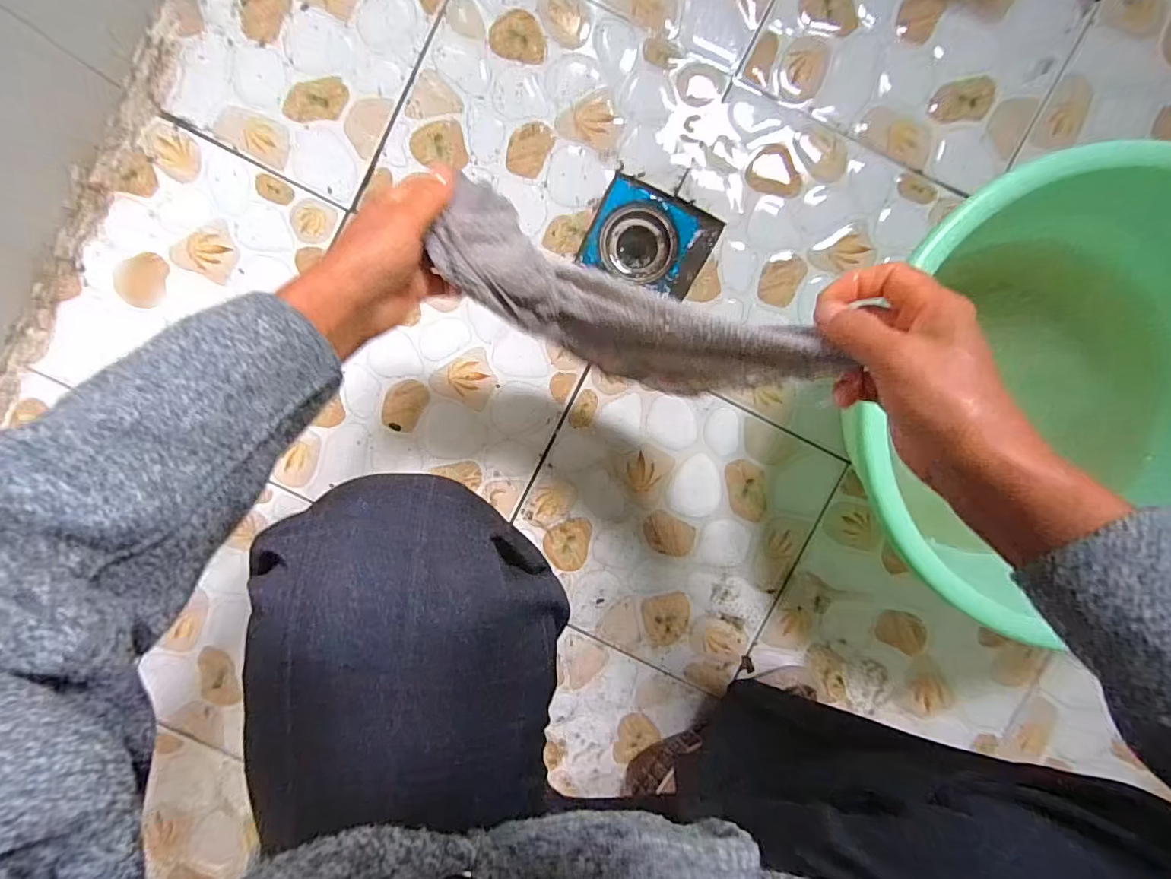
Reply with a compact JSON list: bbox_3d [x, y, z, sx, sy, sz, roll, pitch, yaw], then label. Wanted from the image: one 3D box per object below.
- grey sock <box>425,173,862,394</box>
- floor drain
[{"bbox_3d":[0.027,-0.088,0.366,0.257,0.113,0.070,24,93,7],"label":"grey sock"},{"bbox_3d":[0.071,-0.218,0.576,0.125,0.034,0.102,24,93,-2],"label":"floor drain"}]

